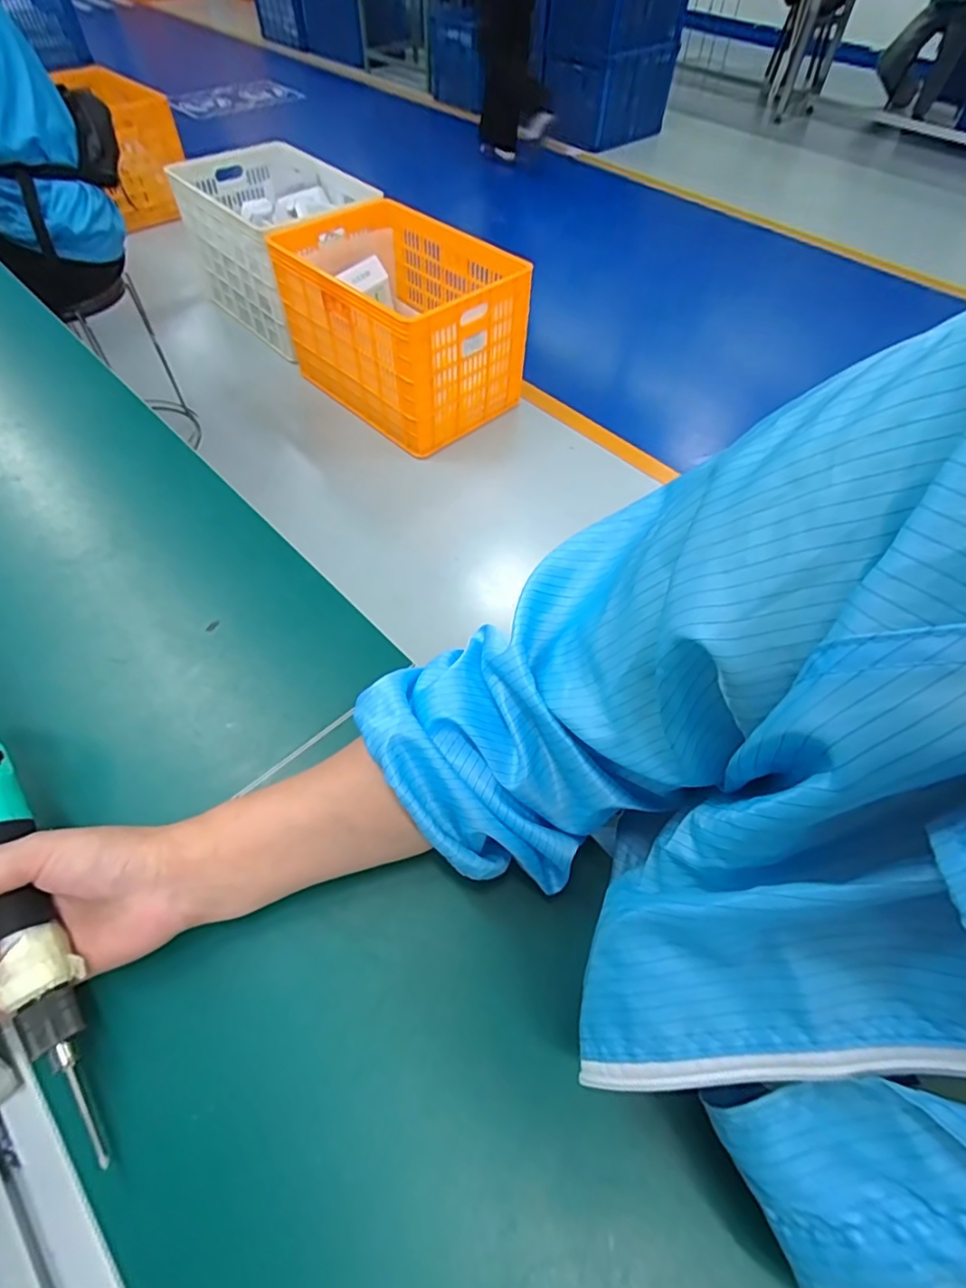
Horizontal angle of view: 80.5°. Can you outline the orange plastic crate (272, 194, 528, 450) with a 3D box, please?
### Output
[{"bbox_3d":[-0.239,-0.882,1.587,0.403,0.387,0.646,-37,65,-26],"label":"orange plastic crate"}]

